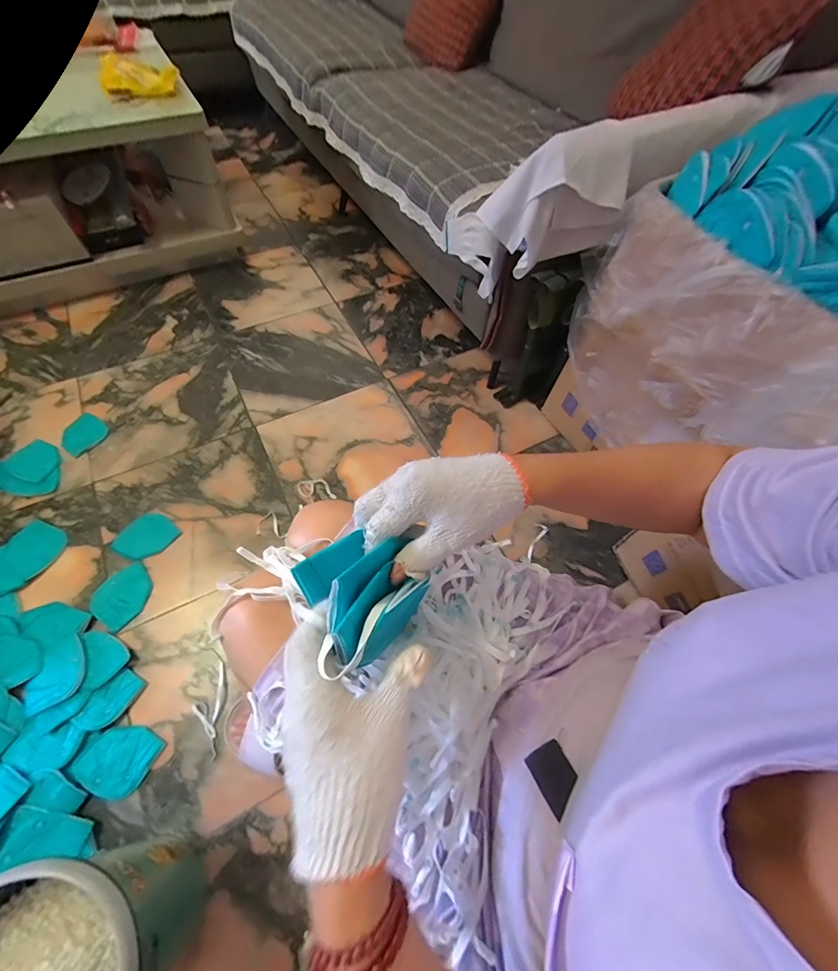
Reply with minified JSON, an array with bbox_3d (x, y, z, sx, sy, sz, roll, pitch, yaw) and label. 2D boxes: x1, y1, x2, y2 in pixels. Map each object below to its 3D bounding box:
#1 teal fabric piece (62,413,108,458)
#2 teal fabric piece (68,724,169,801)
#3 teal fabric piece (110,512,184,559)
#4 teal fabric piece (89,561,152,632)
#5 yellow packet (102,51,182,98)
[{"bbox_3d":[-0.890,-0.135,1.033,0.107,0.006,0.107,32,63,14],"label":"teal fabric piece"},{"bbox_3d":[-0.532,0.485,0.694,0.114,0.014,0.104,26,62,11],"label":"teal fabric piece"},{"bbox_3d":[-0.631,0.119,0.902,0.109,0.014,0.114,31,63,13],"label":"teal fabric piece"},{"bbox_3d":[-0.631,0.235,0.839,0.108,0.007,0.119,37,61,12],"label":"teal fabric piece"},{"bbox_3d":[-0.767,-1.128,1.073,0.193,0.051,0.116,2,61,0],"label":"yellow packet"}]

